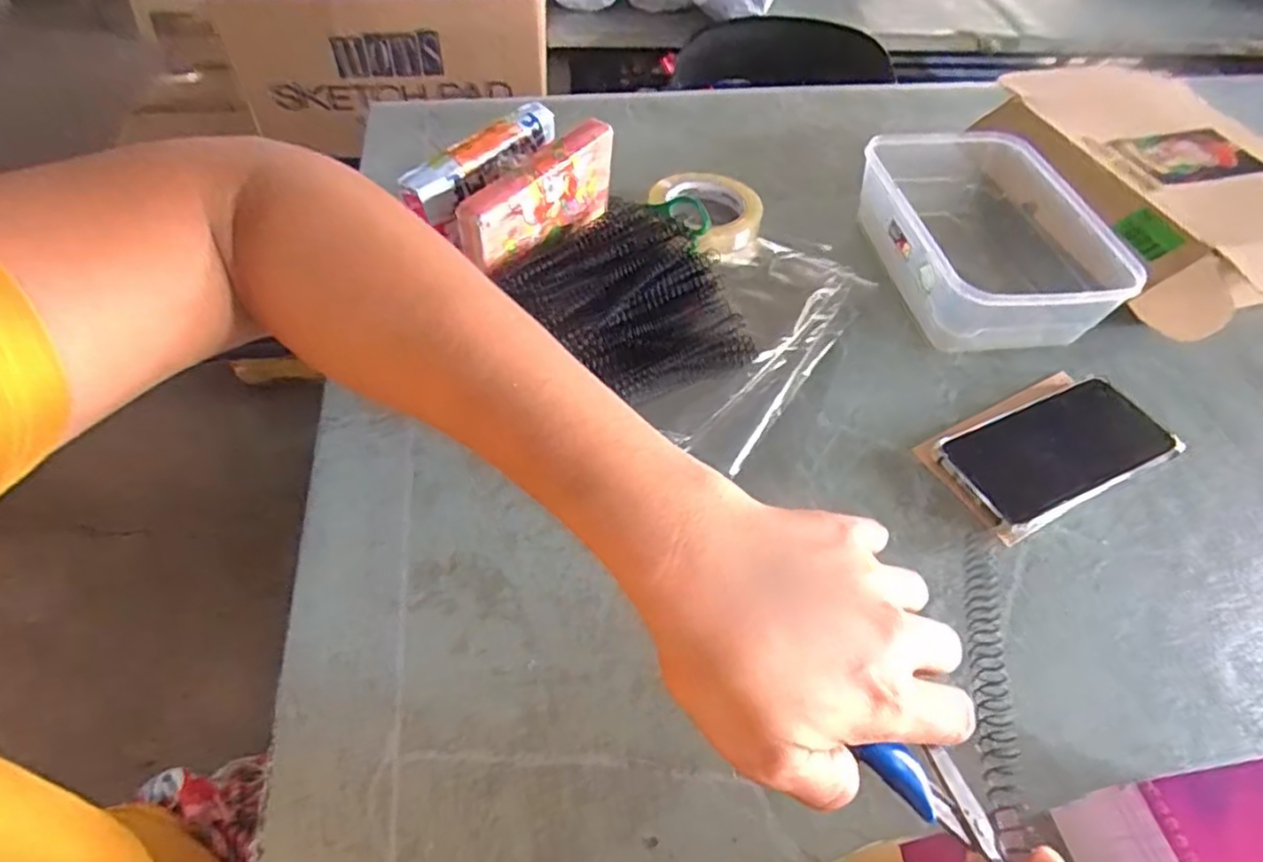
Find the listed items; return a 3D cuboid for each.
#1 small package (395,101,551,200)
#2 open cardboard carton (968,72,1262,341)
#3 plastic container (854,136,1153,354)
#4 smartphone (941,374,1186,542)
[{"bbox_3d":[-0.109,-0.207,0.505,0.030,0.017,0.137,33,58,21],"label":"small package"},{"bbox_3d":[0.490,-0.220,0.648,0.216,0.082,0.360,-7,51,-10],"label":"open cardboard carton"},{"bbox_3d":[0.308,-0.171,0.600,0.179,0.069,0.253,-4,51,-7],"label":"plastic container"},{"bbox_3d":[0.298,0.012,0.483,0.161,0.010,0.079,-22,55,-15],"label":"smartphone"}]

